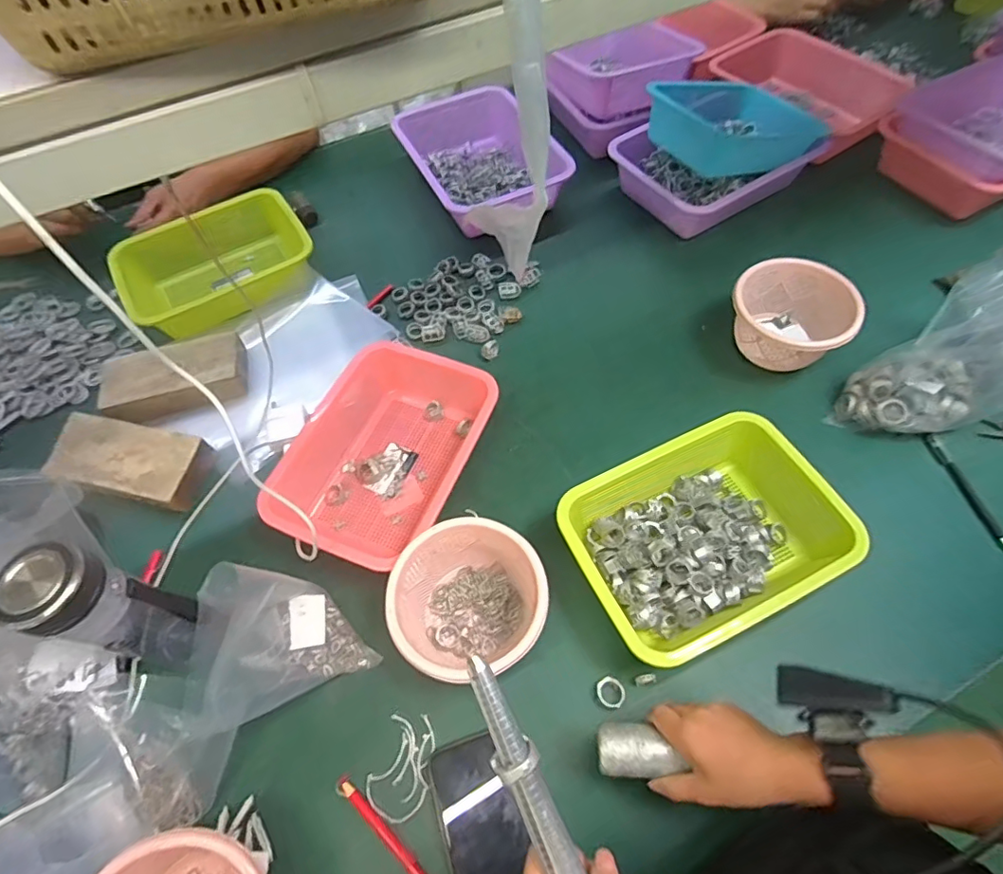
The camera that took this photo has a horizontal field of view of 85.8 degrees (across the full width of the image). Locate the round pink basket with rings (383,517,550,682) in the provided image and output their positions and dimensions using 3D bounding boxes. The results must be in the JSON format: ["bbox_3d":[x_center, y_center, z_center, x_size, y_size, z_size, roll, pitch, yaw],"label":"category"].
[{"bbox_3d":[-0.034,0.163,0.545,0.146,0.079,0.139,-1,60,2],"label":"round pink basket with rings"}]

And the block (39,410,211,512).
[{"bbox_3d":[-0.463,0.032,0.673,0.184,0.038,0.093,11,61,9],"label":"block"}]

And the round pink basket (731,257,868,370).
[{"bbox_3d":[0.374,-0.156,0.707,0.147,0.103,0.134,25,64,15],"label":"round pink basket"}]

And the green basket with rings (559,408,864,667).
[{"bbox_3d":[0.207,0.102,0.570,0.264,0.073,0.195,-24,62,-11],"label":"green basket with rings"}]

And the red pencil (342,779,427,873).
[{"bbox_3d":[-0.091,0.360,0.472,0.145,0.008,0.011,37,68,20],"label":"red pencil"}]

